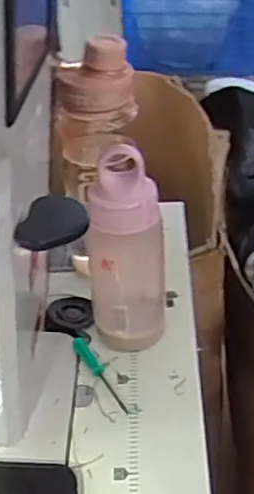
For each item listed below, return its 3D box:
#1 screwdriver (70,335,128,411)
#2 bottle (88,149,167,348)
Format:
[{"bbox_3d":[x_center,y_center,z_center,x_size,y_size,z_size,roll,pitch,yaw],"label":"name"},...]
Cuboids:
[{"bbox_3d":[-0.024,0.116,0.592,0.014,0.009,0.102,-21,39,-24],"label":"screwdriver"},{"bbox_3d":[-0.001,0.004,0.581,0.066,0.202,0.066,-4,35,-2],"label":"bottle"}]

